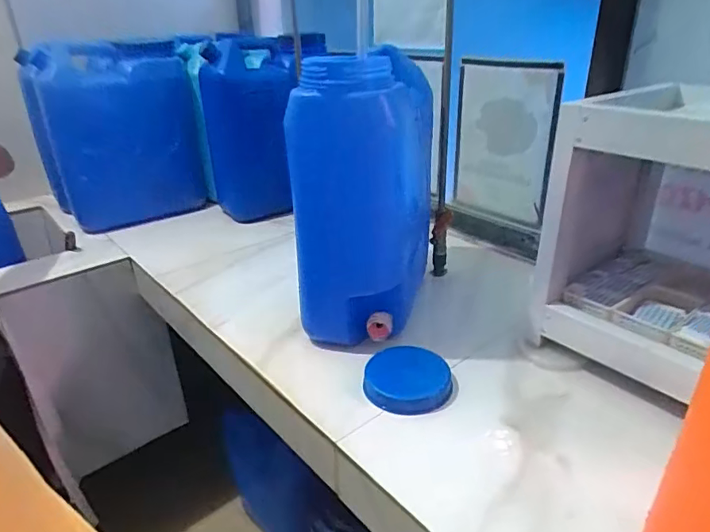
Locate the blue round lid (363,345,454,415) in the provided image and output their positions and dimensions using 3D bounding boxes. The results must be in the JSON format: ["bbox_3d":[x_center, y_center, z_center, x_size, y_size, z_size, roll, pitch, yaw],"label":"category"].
[{"bbox_3d":[0.074,0.154,0.705,0.120,0.034,0.110,6,28,15],"label":"blue round lid"}]

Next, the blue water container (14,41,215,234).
[{"bbox_3d":[-0.621,-0.353,1.372,0.416,0.439,0.317,-15,29,-24],"label":"blue water container"}]

